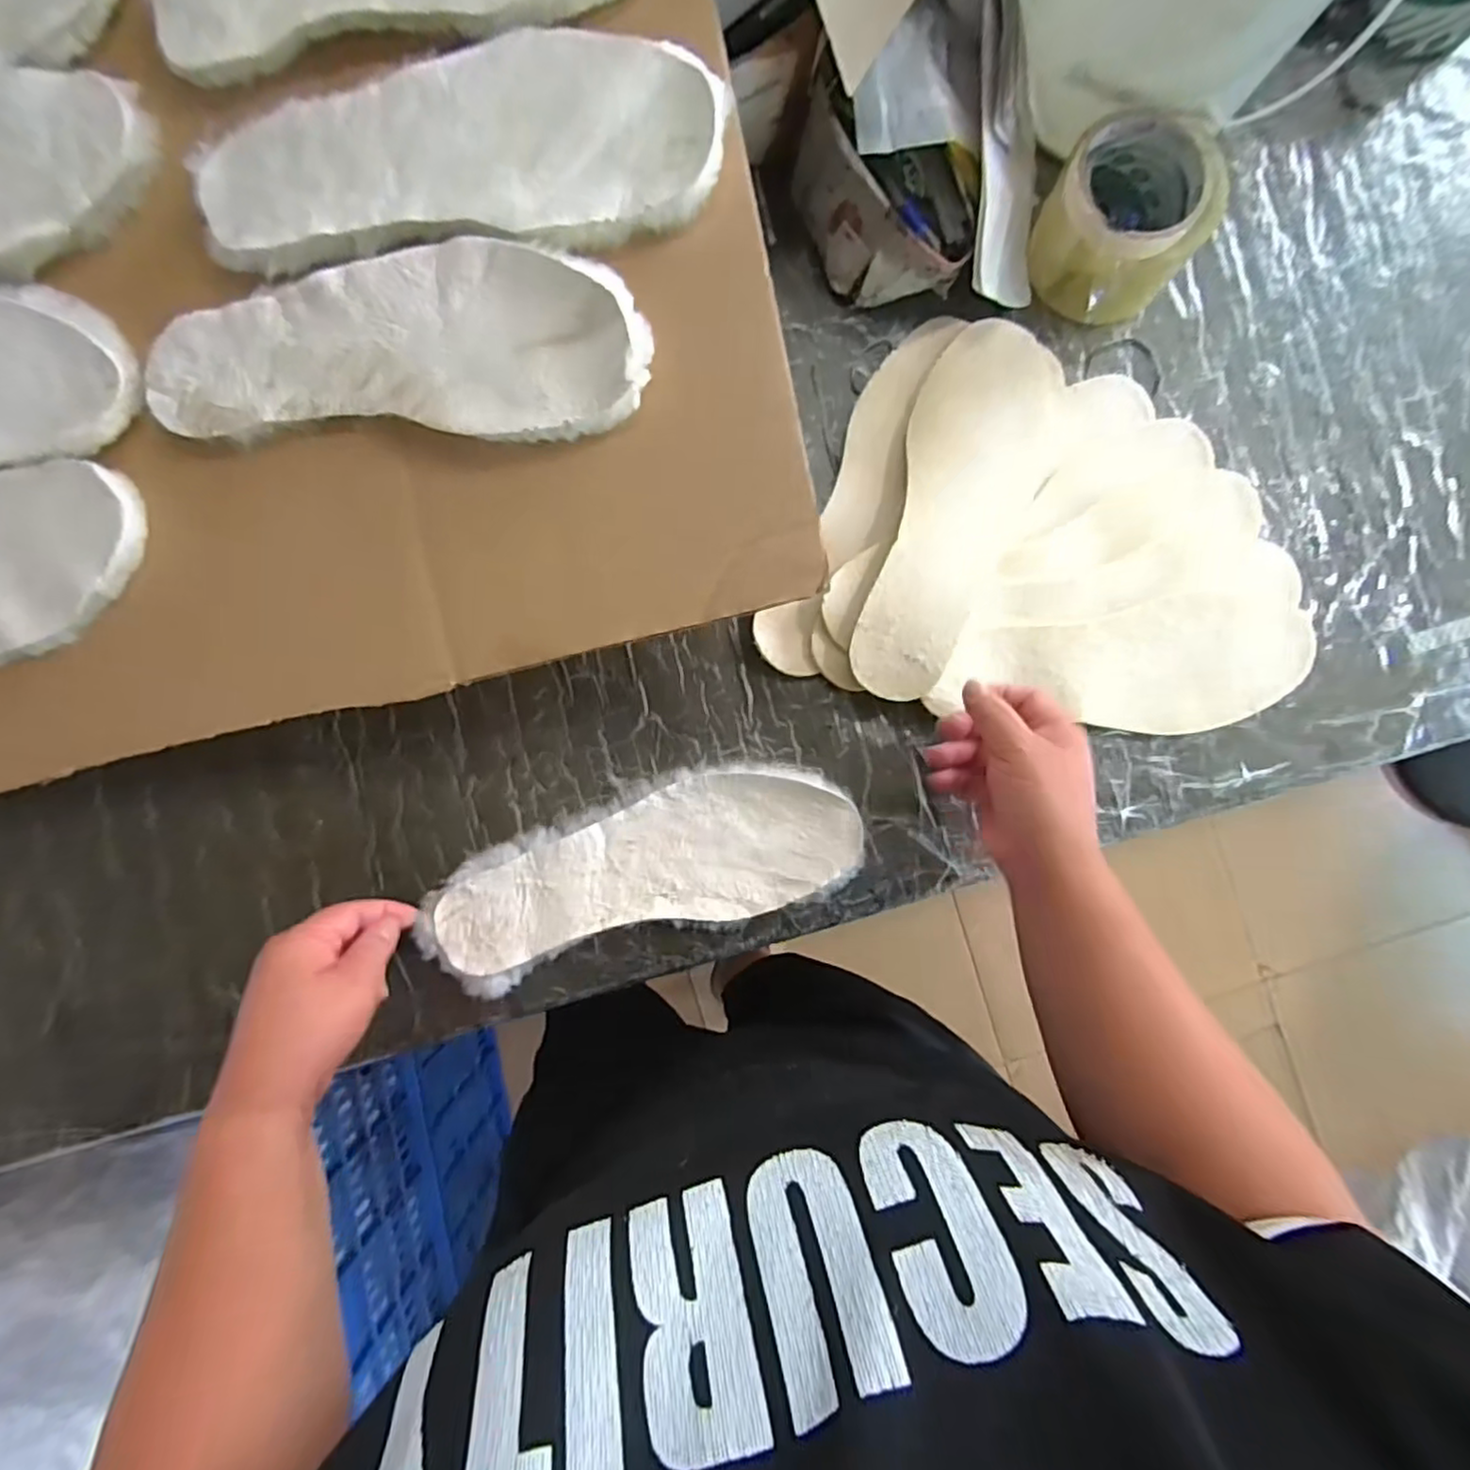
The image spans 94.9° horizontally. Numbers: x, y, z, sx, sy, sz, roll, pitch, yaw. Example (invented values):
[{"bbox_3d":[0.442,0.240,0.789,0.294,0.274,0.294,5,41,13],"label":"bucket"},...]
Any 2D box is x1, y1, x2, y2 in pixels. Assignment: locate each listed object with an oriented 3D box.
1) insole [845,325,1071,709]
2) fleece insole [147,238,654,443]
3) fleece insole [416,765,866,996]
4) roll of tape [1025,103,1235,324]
[{"bbox_3d":[0.154,-0.152,0.458,0.097,0.013,0.265,16,83,-2],"label":"insole"},{"bbox_3d":[-0.181,-0.208,0.359,0.275,0.016,0.093,3,94,8],"label":"fleece insole"},{"bbox_3d":[-0.061,0.087,0.448,0.285,0.017,0.098,-15,89,-2],"label":"fleece insole"},{"bbox_3d":[0.261,-0.345,0.450,0.092,0.074,0.095,0,89,-2],"label":"roll of tape"}]

